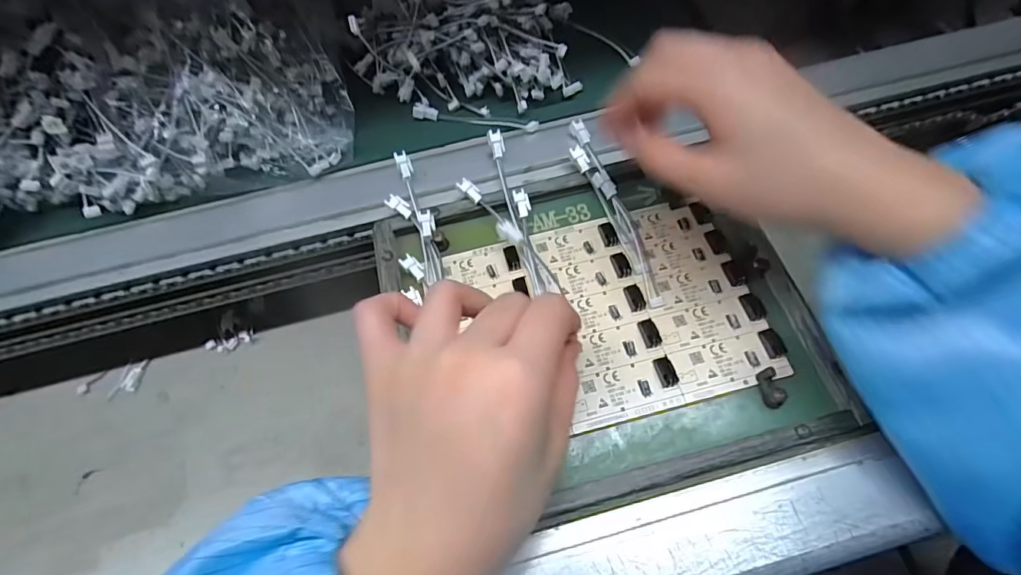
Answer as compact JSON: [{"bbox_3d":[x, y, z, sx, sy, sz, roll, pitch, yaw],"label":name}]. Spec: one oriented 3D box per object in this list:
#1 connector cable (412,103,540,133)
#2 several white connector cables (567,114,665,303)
[{"bbox_3d":[-0.026,-0.129,0.365,0.098,0.013,0.013,12,64,9],"label":"connector cable"},{"bbox_3d":[0.067,-0.054,0.318,0.018,0.020,0.143,-19,63,-7],"label":"several white connector cables"}]

